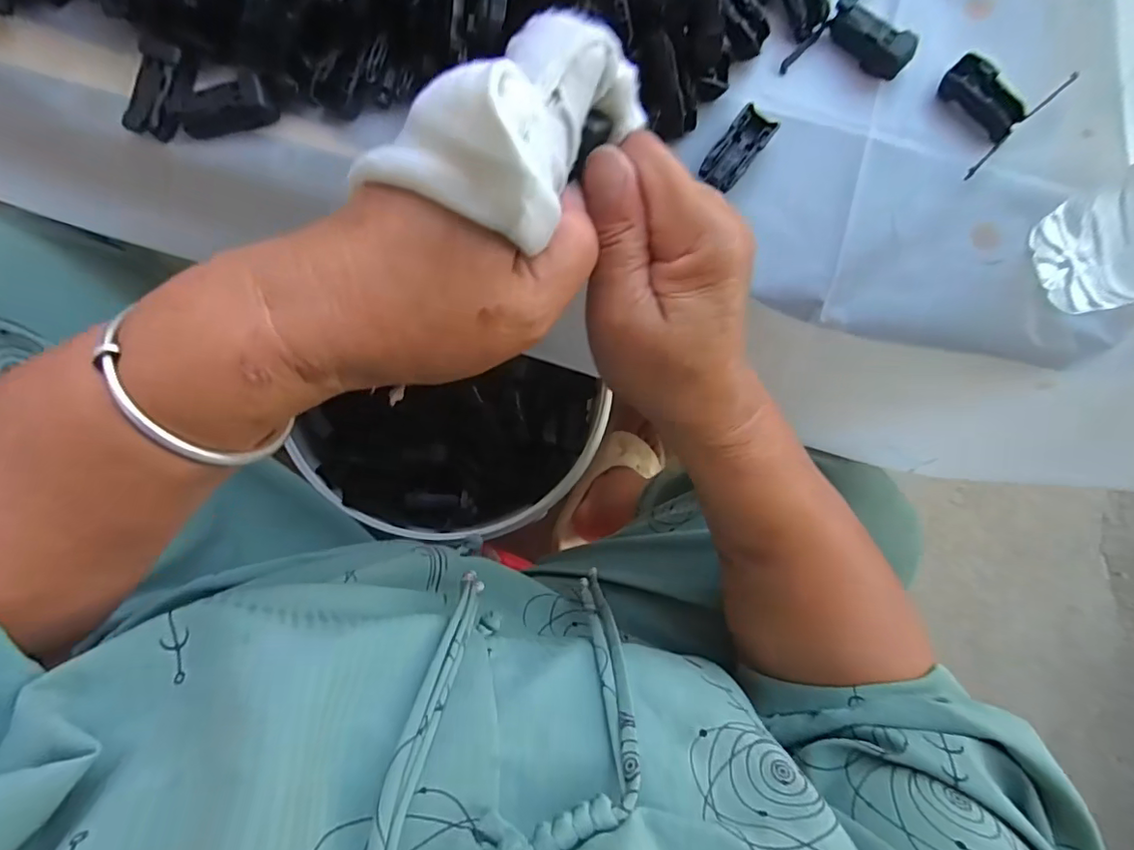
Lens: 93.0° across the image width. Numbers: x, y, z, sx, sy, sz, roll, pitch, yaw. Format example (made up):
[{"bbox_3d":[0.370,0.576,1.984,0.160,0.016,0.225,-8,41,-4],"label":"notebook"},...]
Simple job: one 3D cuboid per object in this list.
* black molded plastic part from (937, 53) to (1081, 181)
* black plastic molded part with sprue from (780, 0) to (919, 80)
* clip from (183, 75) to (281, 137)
[{"bbox_3d":[0.225,-0.175,0.287,0.080,0.010,0.048,-42,93,-7],"label":"black molded plastic part"},{"bbox_3d":[0.162,-0.208,0.289,0.081,0.015,0.048,-43,93,-7],"label":"black plastic molded part with sprue"},{"bbox_3d":[-0.170,-0.157,0.265,0.047,0.011,0.018,-18,90,-8],"label":"clip"}]

